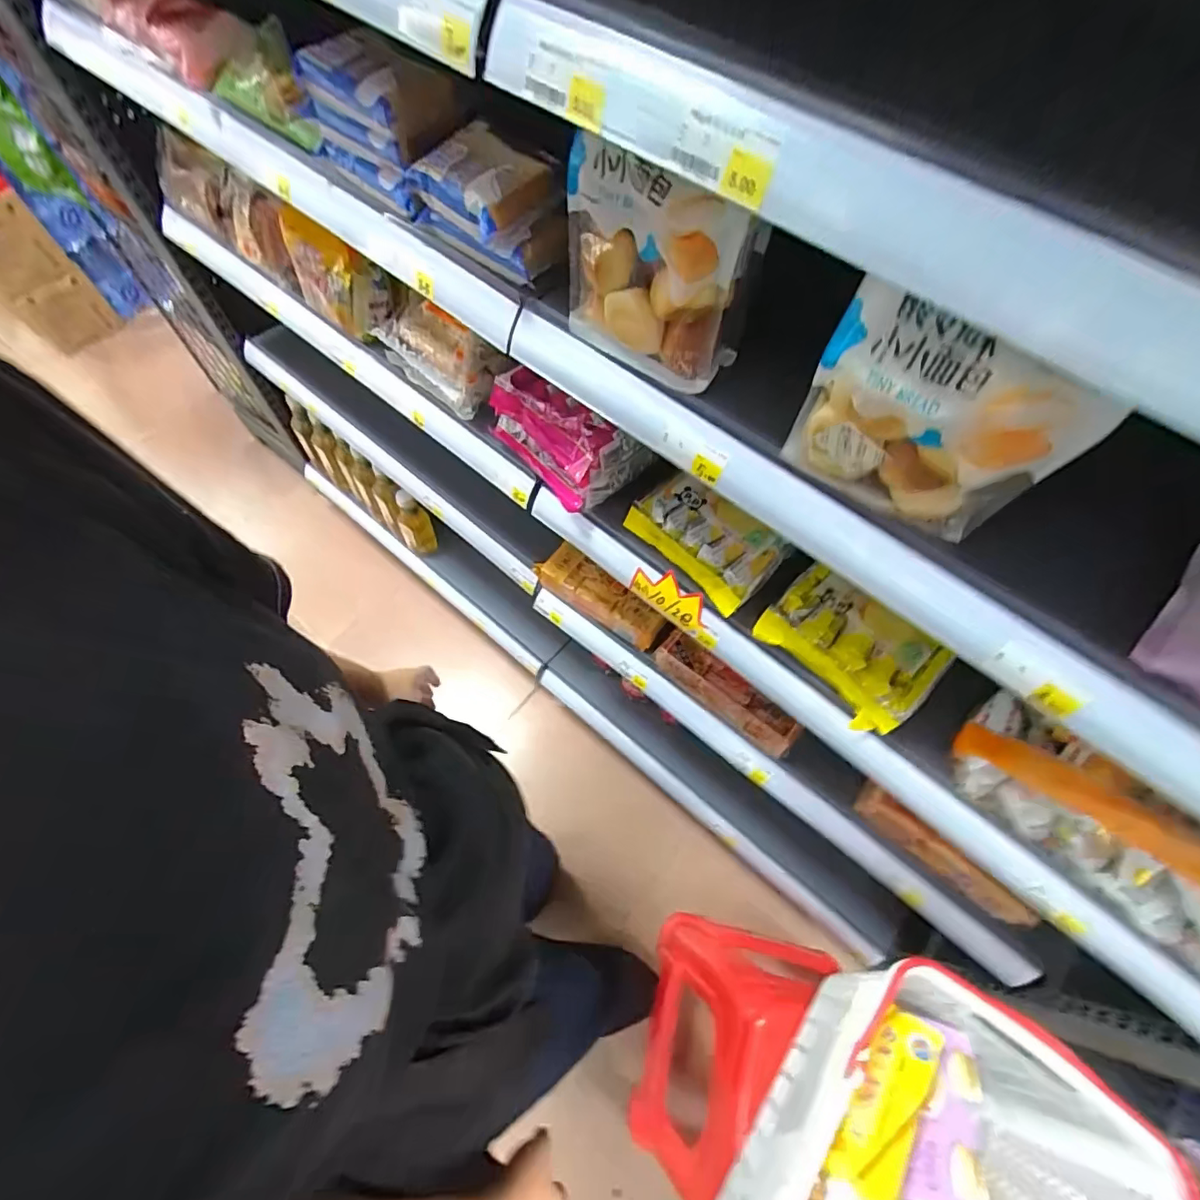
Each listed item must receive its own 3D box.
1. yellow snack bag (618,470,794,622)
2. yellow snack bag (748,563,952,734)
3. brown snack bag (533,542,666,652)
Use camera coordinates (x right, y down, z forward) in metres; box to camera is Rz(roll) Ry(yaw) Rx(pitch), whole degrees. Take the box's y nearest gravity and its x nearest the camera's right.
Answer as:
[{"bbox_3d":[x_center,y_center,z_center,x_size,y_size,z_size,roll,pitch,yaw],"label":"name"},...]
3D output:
[{"bbox_3d":[0.128,-0.080,0.642,0.105,0.047,0.169,-39,72,-20],"label":"yellow snack bag"},{"bbox_3d":[0.276,0.045,0.592,0.130,0.050,0.170,-45,73,-4],"label":"yellow snack bag"},{"bbox_3d":[-0.002,-0.005,0.912,0.227,0.044,0.072,37,67,14],"label":"brown snack bag"}]

